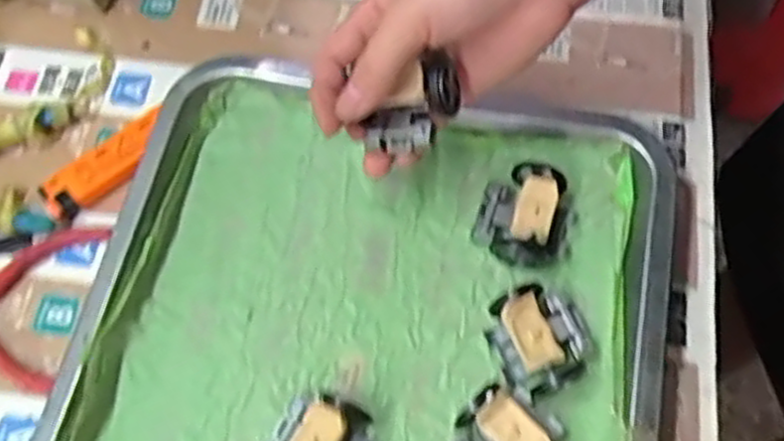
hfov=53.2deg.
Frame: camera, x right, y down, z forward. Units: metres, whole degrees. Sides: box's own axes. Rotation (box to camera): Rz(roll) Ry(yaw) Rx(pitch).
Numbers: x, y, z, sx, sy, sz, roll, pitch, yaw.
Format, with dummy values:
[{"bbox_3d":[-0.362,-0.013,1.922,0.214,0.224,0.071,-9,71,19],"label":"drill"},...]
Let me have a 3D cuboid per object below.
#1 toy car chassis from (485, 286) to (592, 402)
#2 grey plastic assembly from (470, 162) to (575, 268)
[{"bbox_3d":[0.068,0.054,0.356,0.039,0.029,0.046,-21,71,-8],"label":"toy car chassis"},{"bbox_3d":[0.065,-0.002,0.380,0.047,0.030,0.046,16,70,5],"label":"grey plastic assembly"}]

